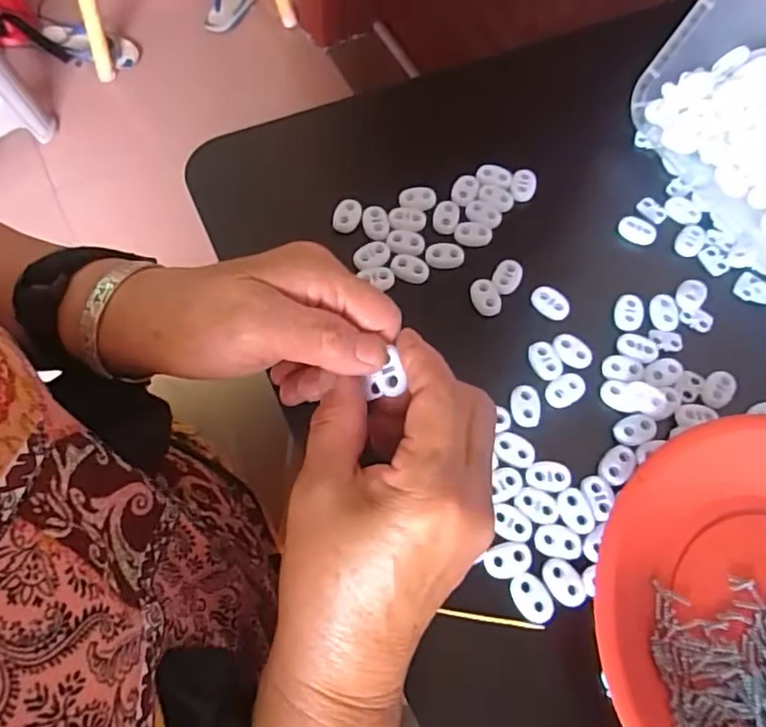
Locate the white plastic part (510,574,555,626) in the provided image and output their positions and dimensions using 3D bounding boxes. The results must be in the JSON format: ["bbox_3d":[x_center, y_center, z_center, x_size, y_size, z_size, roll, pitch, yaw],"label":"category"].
[{"bbox_3d":[0.071,0.110,0.277,0.014,0.004,0.024,-34,73,-16],"label":"white plastic part"}]

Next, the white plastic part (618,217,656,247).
[{"bbox_3d":[0.157,-0.082,0.365,0.023,0.006,0.016,25,68,7],"label":"white plastic part"}]

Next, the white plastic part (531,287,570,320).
[{"bbox_3d":[0.096,-0.035,0.340,0.023,0.004,0.015,33,70,10],"label":"white plastic part"}]

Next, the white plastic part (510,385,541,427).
[{"bbox_3d":[0.076,0.022,0.314,0.017,0.004,0.022,3,67,-2],"label":"white plastic part"}]

